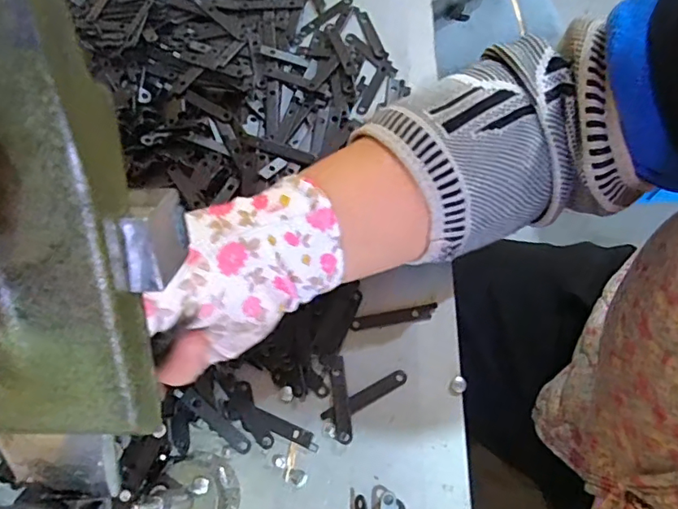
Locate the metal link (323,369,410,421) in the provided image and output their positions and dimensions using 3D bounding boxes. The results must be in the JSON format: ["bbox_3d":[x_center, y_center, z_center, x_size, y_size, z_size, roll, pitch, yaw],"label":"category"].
[{"bbox_3d":[0.015,0.082,0.305,0.053,0.004,0.008,-27,71,-12],"label":"metal link"}]

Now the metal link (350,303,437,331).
[{"bbox_3d":[0.034,0.038,0.324,0.052,0.005,0.008,-8,68,-5],"label":"metal link"}]

